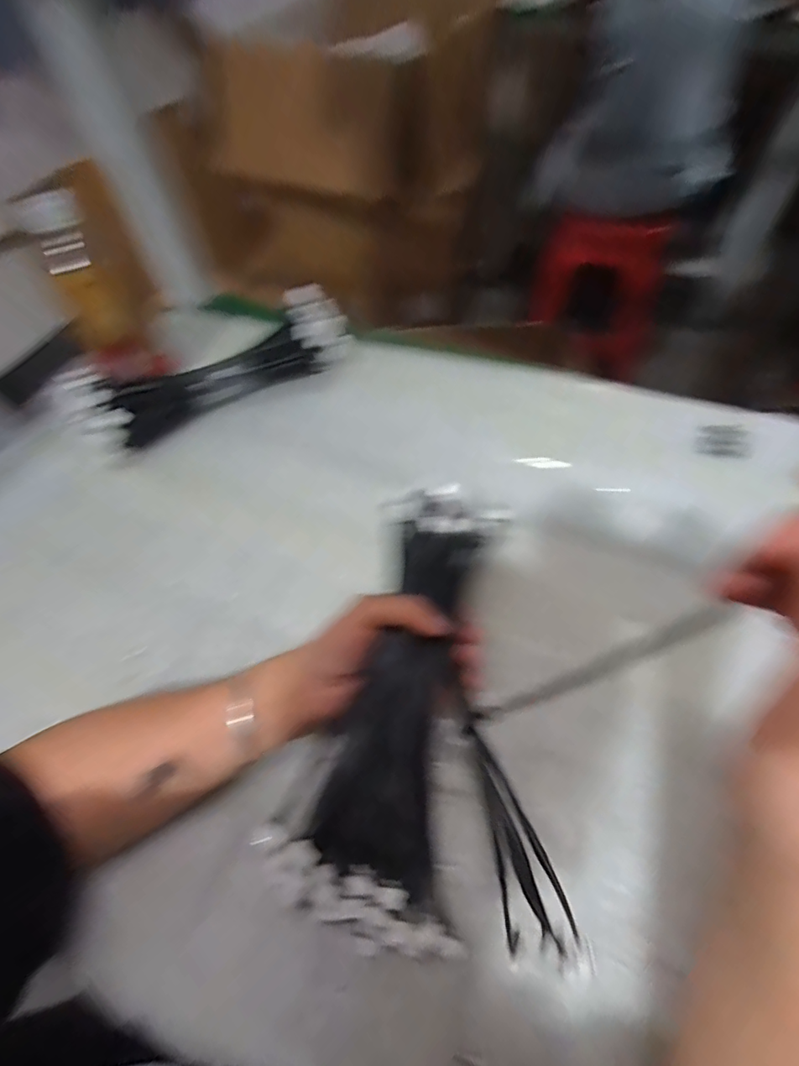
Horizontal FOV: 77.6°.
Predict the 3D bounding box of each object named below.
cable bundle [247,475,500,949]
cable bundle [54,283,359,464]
[{"bbox_3d":[0.004,0.092,0.309,0.097,0.046,0.266,13,67,11],"label":"cable bundle"},{"bbox_3d":[-0.181,-0.161,0.502,0.278,0.064,0.069,-28,61,-13],"label":"cable bundle"}]

